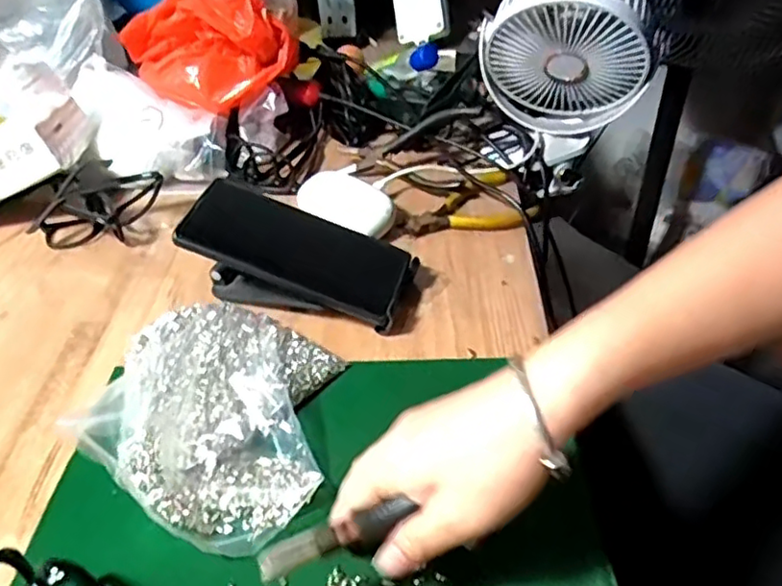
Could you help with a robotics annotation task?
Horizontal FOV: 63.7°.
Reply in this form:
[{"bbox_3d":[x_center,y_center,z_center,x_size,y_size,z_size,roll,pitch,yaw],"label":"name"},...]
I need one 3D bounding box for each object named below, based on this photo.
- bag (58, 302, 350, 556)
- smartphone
[{"bbox_3d":[-0.104,0.070,0.397,0.161,0.037,0.153,24,50,28],"label":"bag"},{"bbox_3d":[-0.067,-0.036,0.464,0.156,0.015,0.074,24,52,-3],"label":"smartphone"}]

